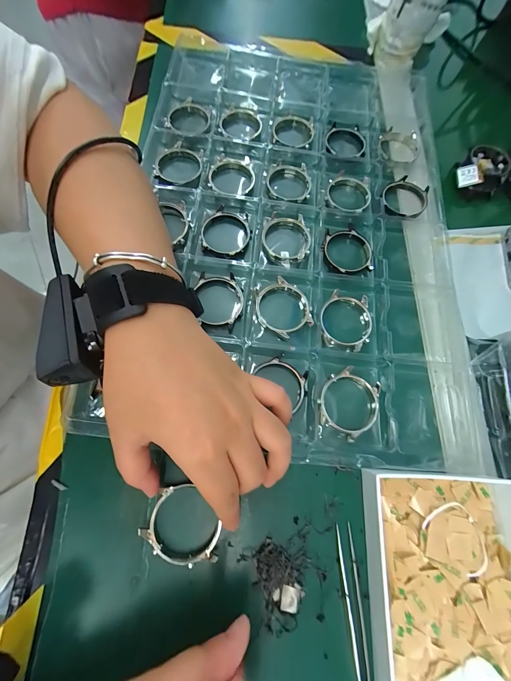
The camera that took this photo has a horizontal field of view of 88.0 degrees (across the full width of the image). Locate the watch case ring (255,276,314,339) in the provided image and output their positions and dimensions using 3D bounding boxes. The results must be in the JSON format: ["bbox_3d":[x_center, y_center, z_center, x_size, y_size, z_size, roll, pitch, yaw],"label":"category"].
[{"bbox_3d":[0.023,-0.029,0.231,0.046,0.008,0.052,-33,76,-12],"label":"watch case ring"}]

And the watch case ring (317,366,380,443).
[{"bbox_3d":[0.074,0.049,0.210,0.043,0.009,0.052,32,74,8],"label":"watch case ring"}]

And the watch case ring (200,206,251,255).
[{"bbox_3d":[-0.030,-0.102,0.250,0.045,0.010,0.051,25,72,2],"label":"watch case ring"}]

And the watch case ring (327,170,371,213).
[{"bbox_3d":[0.096,-0.151,0.272,0.044,0.008,0.048,2,73,-5],"label":"watch case ring"}]

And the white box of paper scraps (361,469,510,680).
[{"bbox_3d":[0.129,0.180,0.165,0.109,0.027,0.172,6,72,0],"label":"white box of paper scraps"}]

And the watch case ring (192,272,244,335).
[{"bbox_3d":[-0.031,-0.034,0.230,0.041,0.005,0.057,0,72,-2],"label":"watch case ring"}]

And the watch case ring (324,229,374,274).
[{"bbox_3d":[0.089,-0.085,0.254,0.047,0.007,0.047,1,72,-2],"label":"watch case ring"}]

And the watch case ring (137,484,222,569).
[{"bbox_3d":[-0.049,0.124,0.180,0.052,0.012,0.045,11,72,1],"label":"watch case ring"}]

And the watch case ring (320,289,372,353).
[{"bbox_3d":[0.079,-0.017,0.232,0.045,0.009,0.052,13,72,2],"label":"watch case ring"}]

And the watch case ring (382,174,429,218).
[{"bbox_3d":[0.155,-0.148,0.274,0.044,0.011,0.050,33,73,5],"label":"watch case ring"}]

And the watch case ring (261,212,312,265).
[{"bbox_3d":[0.029,-0.097,0.253,0.046,0.010,0.054,15,72,2],"label":"watch case ring"}]

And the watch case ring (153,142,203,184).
[{"bbox_3d":[-0.078,-0.178,0.268,0.047,0.007,0.047,6,73,-3],"label":"watch case ring"}]

